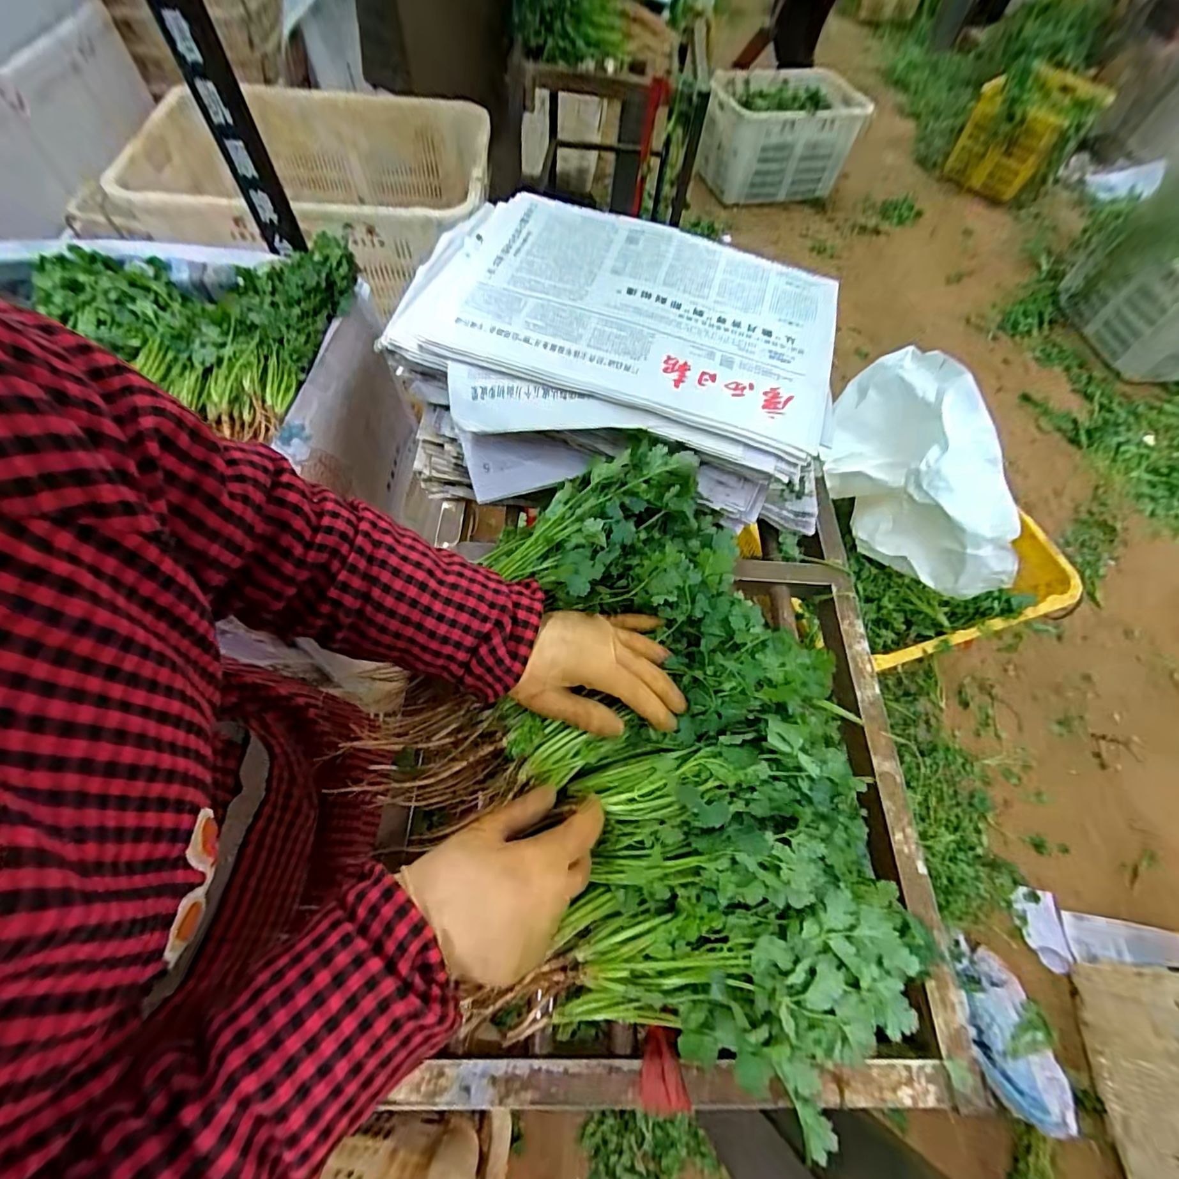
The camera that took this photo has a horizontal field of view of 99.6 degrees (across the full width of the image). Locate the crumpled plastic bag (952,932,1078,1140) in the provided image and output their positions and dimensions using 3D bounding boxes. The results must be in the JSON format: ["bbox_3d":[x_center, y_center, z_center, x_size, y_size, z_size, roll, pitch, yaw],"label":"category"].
[{"bbox_3d":[0.789,0.837,0.943,0.175,0.078,0.286,-4,64,-7],"label":"crumpled plastic bag"}]

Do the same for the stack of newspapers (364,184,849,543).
[{"bbox_3d":[0.035,-0.248,0.540,0.451,0.133,0.328,10,63,0],"label":"stack of newspapers"}]

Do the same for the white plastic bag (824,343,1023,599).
[{"bbox_3d":[0.659,-0.225,1.023,0.191,0.279,0.484,-13,65,-11],"label":"white plastic bag"}]

